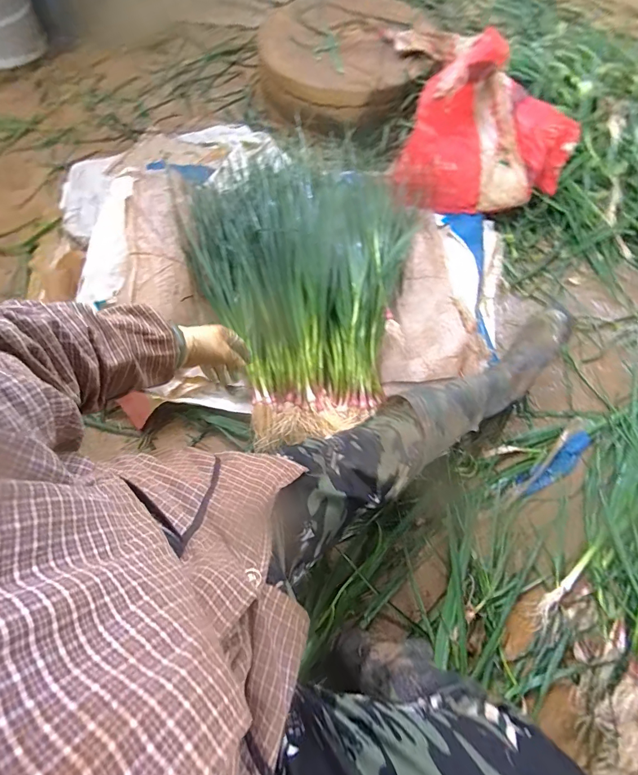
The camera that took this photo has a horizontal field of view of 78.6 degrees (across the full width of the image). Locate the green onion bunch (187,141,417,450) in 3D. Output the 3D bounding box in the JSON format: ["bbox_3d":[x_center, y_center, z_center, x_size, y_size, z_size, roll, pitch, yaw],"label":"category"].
[{"bbox_3d":[0.006,-0.268,0.853,0.508,0.134,0.650,-19,70,-8],"label":"green onion bunch"}]

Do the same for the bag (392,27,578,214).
[{"bbox_3d":[0.404,-0.654,0.985,0.402,0.201,0.340,1,68,0],"label":"bag"}]

